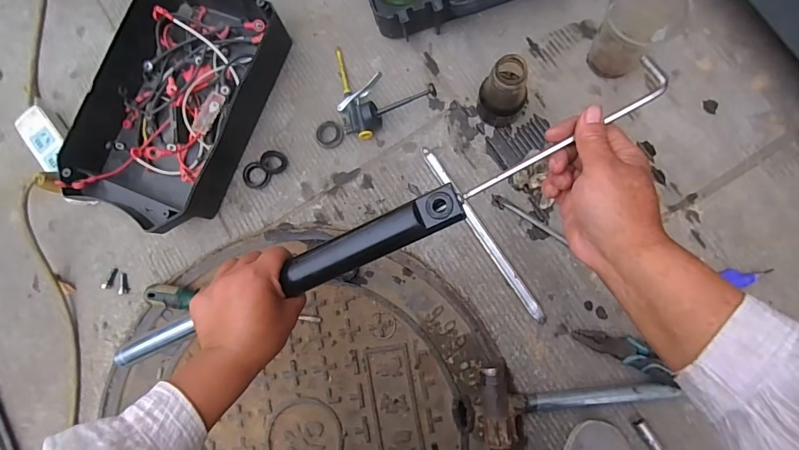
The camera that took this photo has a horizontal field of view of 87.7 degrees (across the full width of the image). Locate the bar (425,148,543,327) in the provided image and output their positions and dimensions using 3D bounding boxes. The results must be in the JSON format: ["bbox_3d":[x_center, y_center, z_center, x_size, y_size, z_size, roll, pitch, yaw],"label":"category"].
[{"bbox_3d":[0.116,0.011,0.590,0.017,0.009,0.290,-33,80,1],"label":"bar"}]

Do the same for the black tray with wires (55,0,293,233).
[{"bbox_3d":[-0.324,-0.181,0.620,0.225,0.078,0.357,21,85,9],"label":"black tray with wires"}]

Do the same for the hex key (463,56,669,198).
[{"bbox_3d":[0.132,-0.075,0.346,0.182,0.008,0.031,-32,80,10],"label":"hex key"}]

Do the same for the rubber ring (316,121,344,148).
[{"bbox_3d":[-0.105,-0.137,0.626,0.039,0.007,0.046,-42,80,-1],"label":"rubber ring"}]

